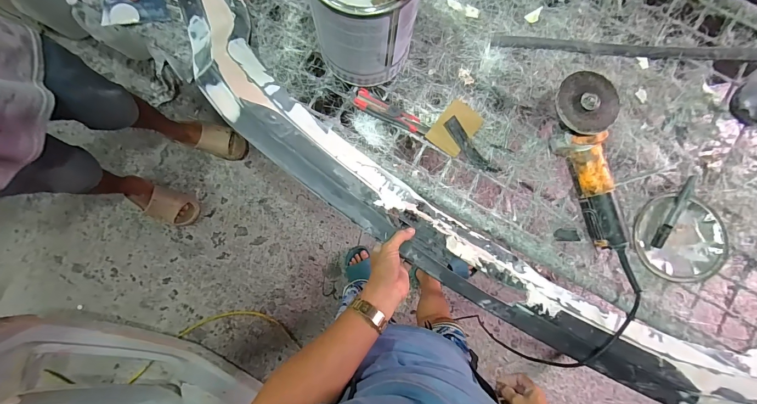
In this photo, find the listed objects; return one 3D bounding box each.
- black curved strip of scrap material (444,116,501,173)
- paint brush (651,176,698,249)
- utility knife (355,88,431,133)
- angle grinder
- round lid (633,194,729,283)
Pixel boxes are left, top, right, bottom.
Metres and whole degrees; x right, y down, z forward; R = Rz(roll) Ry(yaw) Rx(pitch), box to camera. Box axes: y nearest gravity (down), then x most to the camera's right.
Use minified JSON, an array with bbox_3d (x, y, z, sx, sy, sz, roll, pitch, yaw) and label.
[{"bbox_3d":[0.167,-0.097,0.605,0.029,0.015,0.126,-40,90,-3],"label":"black curved strip of scrap material"},{"bbox_3d":[0.521,0.019,0.586,0.019,0.011,0.141,31,87,0],"label":"paint brush"},{"bbox_3d":[0.024,-0.161,0.607,0.143,0.017,0.039,27,88,-1],"label":"utility knife"},{"bbox_3d":[0.366,-0.067,0.565,0.098,0.076,0.289,-19,89,-2],"label":"angle grinder"},{"bbox_3d":[0.531,0.064,0.586,0.151,0.018,0.143,0,88,-2],"label":"round lid"}]

